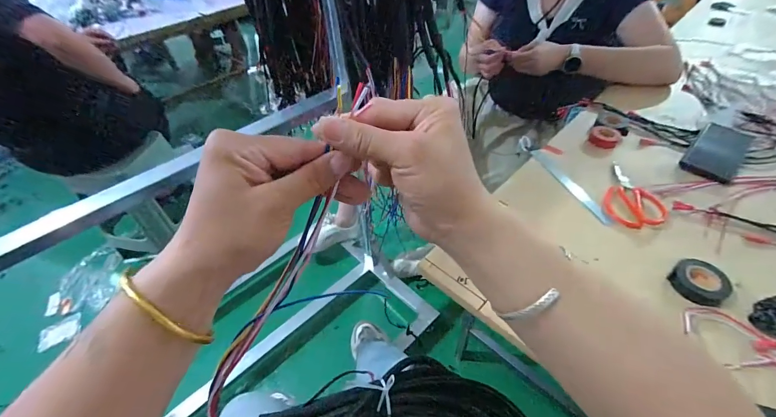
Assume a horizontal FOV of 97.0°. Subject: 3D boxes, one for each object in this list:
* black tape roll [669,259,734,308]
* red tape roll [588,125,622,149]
[{"bbox_3d":[0.402,0.093,0.441,0.067,0.022,0.059,-31,52,-24],"label":"black tape roll"},{"bbox_3d":[0.426,-0.140,0.674,0.052,0.021,0.050,23,51,23],"label":"red tape roll"}]

